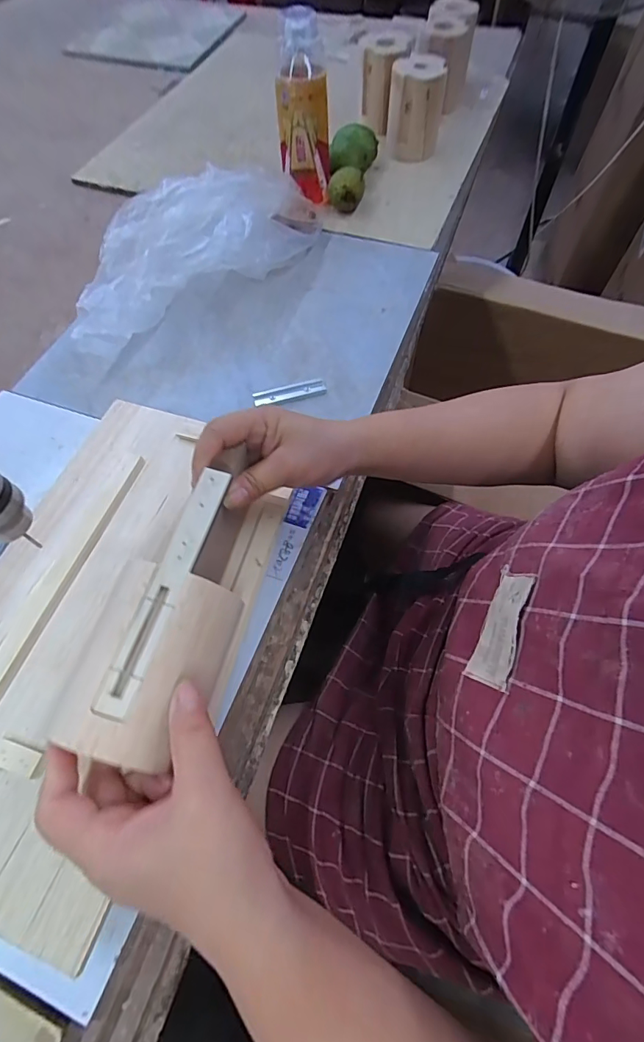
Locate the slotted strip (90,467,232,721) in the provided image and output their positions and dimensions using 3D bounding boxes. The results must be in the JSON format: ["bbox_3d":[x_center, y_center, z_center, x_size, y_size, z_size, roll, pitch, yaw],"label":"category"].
[{"bbox_3d":[-0.088,0.033,0.260,0.021,0.004,0.147,14,65,9],"label":"slotted strip"}]

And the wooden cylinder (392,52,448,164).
[{"bbox_3d":[0.143,-0.631,0.705,0.080,0.105,0.082,7,61,3],"label":"wooden cylinder"}]

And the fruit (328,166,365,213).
[{"bbox_3d":[0.035,-0.471,0.652,0.051,0.050,0.044,5,61,3],"label":"fruit"}]

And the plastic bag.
[{"bbox_3d":[-0.147,-0.322,0.547,0.354,0.105,0.126,-36,67,-19],"label":"plastic bag"}]

